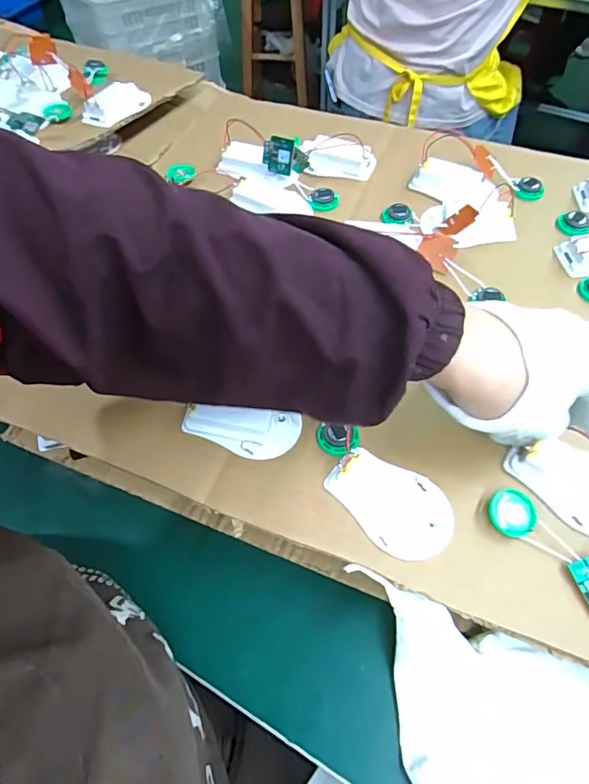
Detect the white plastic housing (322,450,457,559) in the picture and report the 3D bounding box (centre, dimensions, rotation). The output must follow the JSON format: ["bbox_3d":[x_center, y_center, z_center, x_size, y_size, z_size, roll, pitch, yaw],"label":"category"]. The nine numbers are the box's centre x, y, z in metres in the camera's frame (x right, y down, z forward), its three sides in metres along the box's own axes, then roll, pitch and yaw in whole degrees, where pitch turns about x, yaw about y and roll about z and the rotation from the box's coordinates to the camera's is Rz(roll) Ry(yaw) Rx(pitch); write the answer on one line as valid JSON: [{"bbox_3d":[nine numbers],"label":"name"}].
[{"bbox_3d":[0.063,0.067,0.302,0.052,0.024,0.076,-36,62,-19],"label":"white plastic housing"}]

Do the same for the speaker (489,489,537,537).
[{"bbox_3d":[0.132,0.074,0.297,0.027,0.008,0.027,-4,71,12],"label":"speaker"}]

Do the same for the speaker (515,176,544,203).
[{"bbox_3d":[0.221,-0.190,0.454,0.024,0.012,0.023,24,61,18],"label":"speaker"}]

